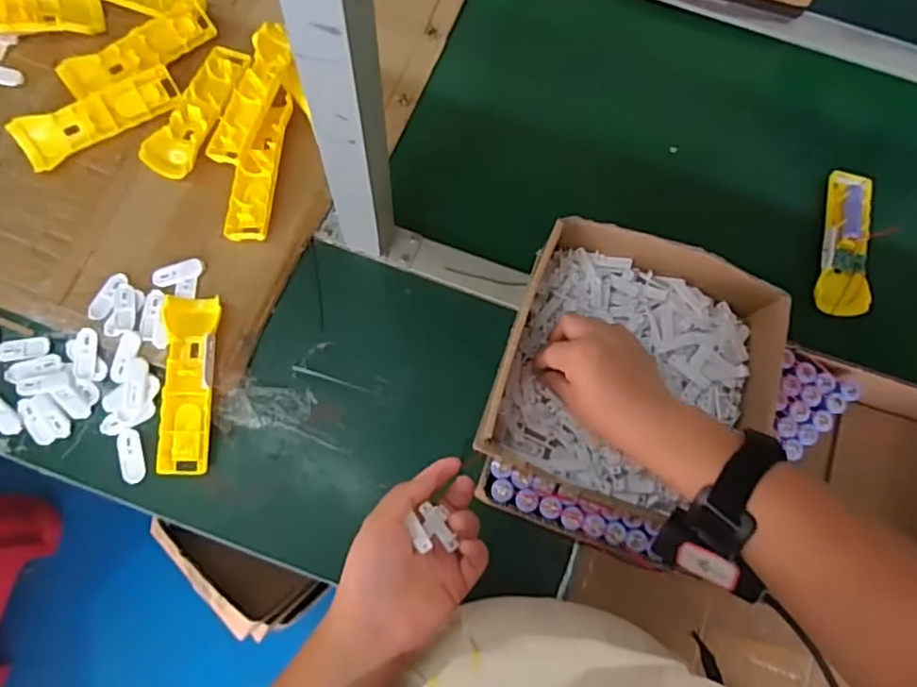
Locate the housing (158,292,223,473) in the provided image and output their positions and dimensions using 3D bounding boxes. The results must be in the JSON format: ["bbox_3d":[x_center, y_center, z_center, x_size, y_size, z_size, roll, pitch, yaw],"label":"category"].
[{"bbox_3d":[-0.247,0.038,0.583,0.049,0.029,0.159,2,73,-2],"label":"housing"}]

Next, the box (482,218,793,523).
[{"bbox_3d":[0.140,0.021,0.498,0.201,0.056,0.201,19,79,4],"label":"box"}]

